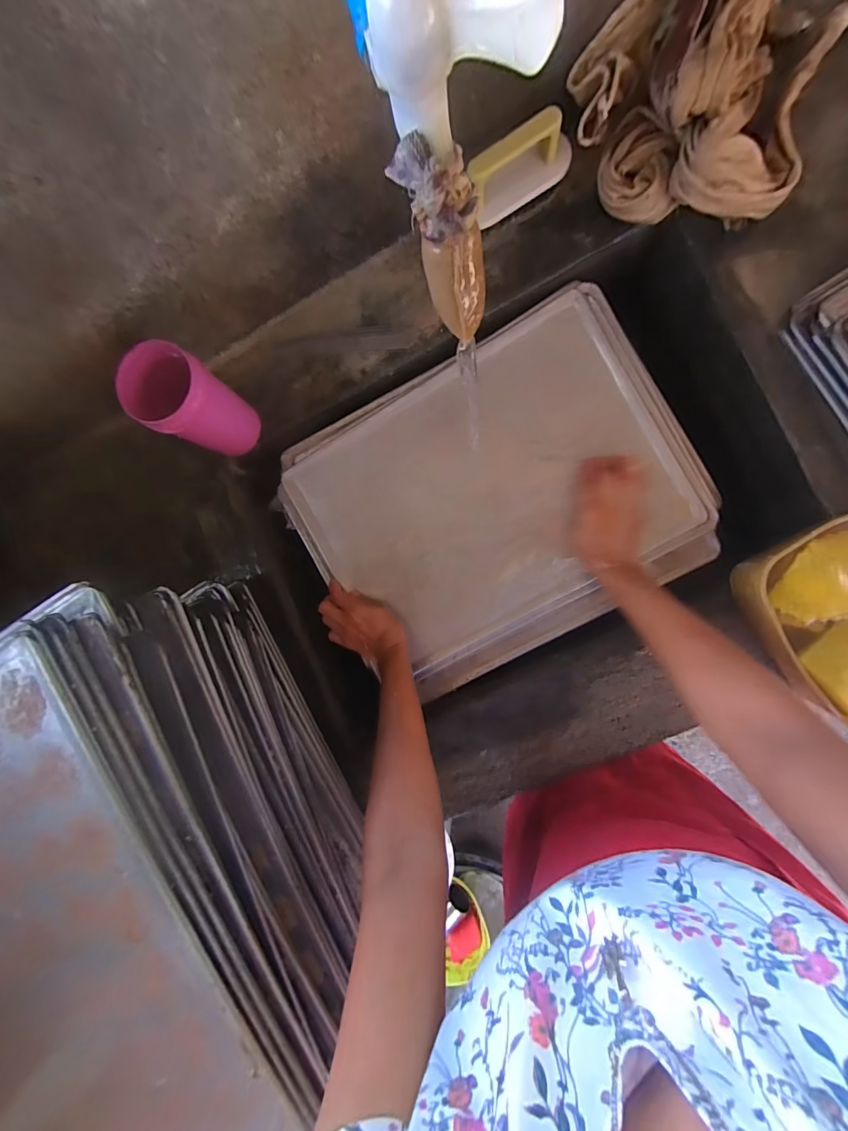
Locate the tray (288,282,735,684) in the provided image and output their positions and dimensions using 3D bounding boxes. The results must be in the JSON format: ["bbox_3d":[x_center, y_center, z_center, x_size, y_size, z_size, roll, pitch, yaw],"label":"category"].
[{"bbox_3d":[0.087,-0.093,0.520,0.466,0.018,0.333,-30,90,8],"label":"tray"}]

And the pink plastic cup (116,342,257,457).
[{"bbox_3d":[-0.261,-0.187,0.471,0.074,0.152,0.085,28,96,7],"label":"pink plastic cup"}]

